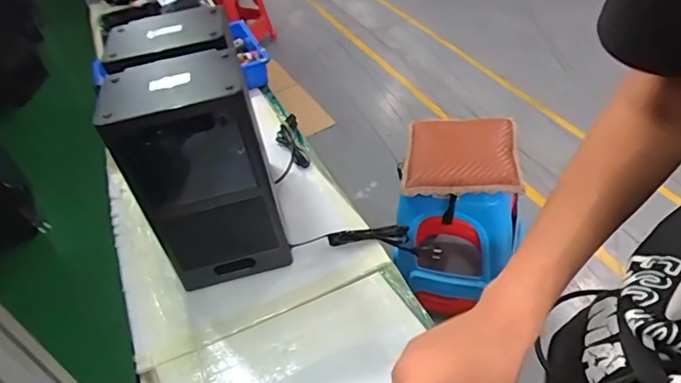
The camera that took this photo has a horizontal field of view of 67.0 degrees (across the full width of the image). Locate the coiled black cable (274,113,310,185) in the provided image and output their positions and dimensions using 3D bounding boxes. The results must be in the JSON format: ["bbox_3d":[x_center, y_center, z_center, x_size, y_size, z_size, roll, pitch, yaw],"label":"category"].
[{"bbox_3d":[-0.106,-0.098,1.123,0.065,0.027,0.237,-8,40,-1],"label":"coiled black cable"}]

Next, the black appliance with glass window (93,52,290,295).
[{"bbox_3d":[-0.211,-0.016,0.809,0.185,0.351,0.129,-18,41,-6],"label":"black appliance with glass window"}]

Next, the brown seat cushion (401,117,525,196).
[{"bbox_3d":[0.310,-0.106,1.337,0.284,0.058,0.274,-1,42,13],"label":"brown seat cushion"}]

